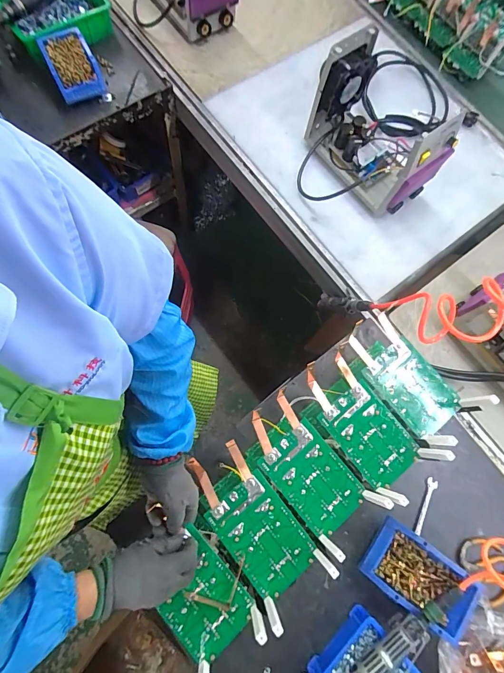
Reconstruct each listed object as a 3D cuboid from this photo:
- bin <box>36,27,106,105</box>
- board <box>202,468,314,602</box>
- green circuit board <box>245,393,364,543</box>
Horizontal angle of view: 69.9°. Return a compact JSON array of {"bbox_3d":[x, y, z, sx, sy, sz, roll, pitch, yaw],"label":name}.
[{"bbox_3d":[-0.442,-0.667,0.886,0.110,0.061,0.171,-26,79,-11],"label":"bin"},{"bbox_3d":[0.015,0.314,0.573,0.108,0.014,0.160,-37,81,-13],"label":"board"},{"bbox_3d":[0.081,0.218,0.611,0.116,0.017,0.217,-40,82,-14],"label":"green circuit board"}]

